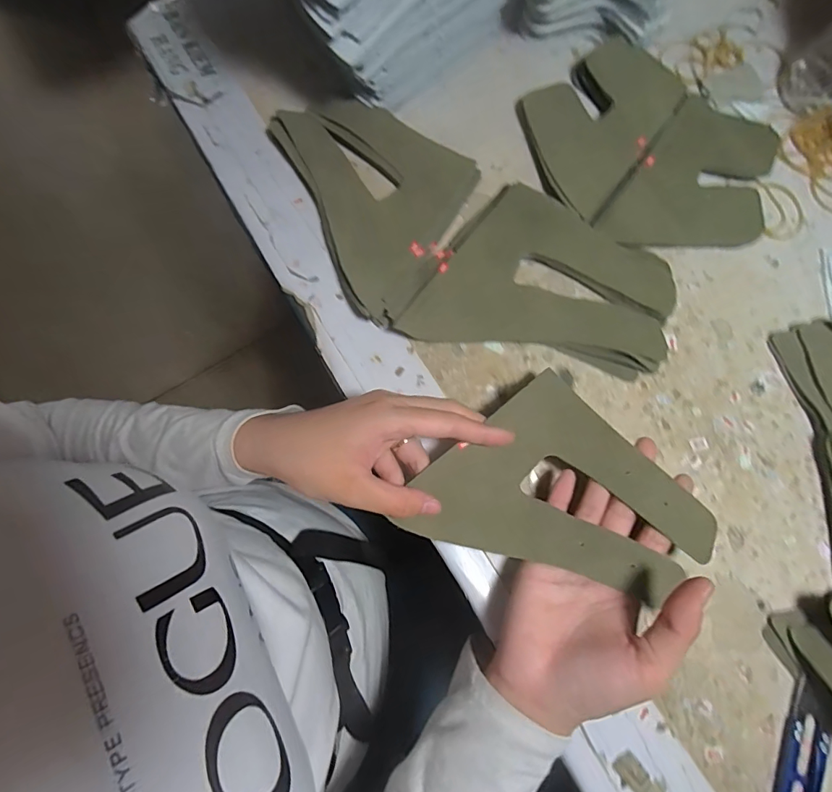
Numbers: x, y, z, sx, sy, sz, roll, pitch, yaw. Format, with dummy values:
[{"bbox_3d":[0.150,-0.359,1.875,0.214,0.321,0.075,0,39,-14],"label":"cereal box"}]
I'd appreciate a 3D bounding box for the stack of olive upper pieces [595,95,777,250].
[{"bbox_3d":[0.213,-0.152,0.336,0.098,0.017,0.136,36,80,9],"label":"stack of olive upper pieces"}]

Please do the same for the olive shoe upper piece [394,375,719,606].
[{"bbox_3d":[0.084,0.073,0.267,0.130,0.014,0.140,-42,79,-8],"label":"olive shoe upper piece"}]

